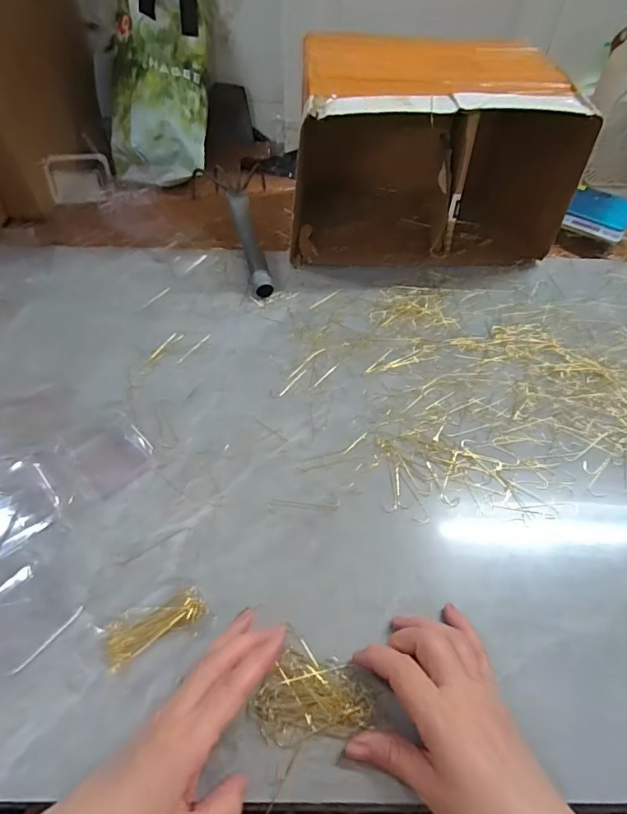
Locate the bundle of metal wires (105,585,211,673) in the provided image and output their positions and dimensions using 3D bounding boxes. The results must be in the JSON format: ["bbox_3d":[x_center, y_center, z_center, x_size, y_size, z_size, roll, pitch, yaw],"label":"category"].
[{"bbox_3d":[-0.116,0.158,0.345,0.072,0.015,0.030,-26,57,-22],"label":"bundle of metal wires"}]

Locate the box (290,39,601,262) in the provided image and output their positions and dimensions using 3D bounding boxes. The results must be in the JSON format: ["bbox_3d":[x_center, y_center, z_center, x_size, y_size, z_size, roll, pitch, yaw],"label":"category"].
[{"bbox_3d":[0.145,-0.340,0.637,0.333,0.202,0.220,1,51,-2],"label":"box"}]

